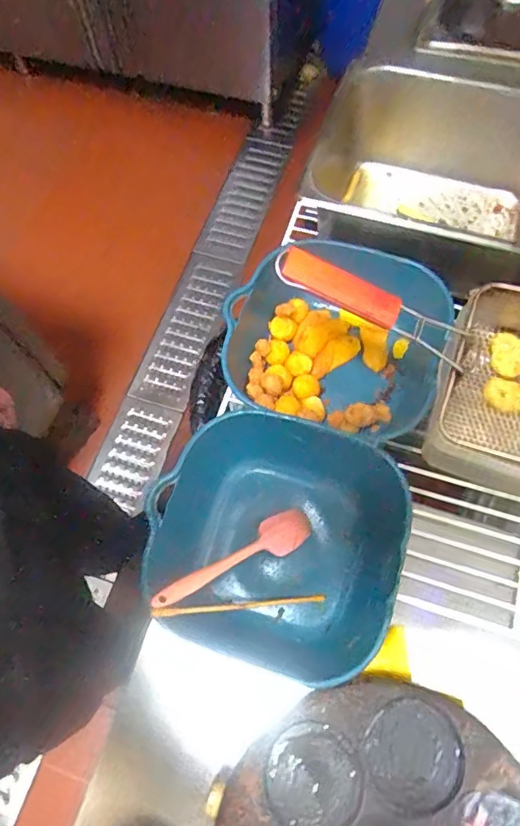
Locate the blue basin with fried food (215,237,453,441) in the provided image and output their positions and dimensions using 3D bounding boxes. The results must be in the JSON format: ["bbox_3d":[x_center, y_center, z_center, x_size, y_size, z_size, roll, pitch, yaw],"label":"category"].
[{"bbox_3d":[0.096,-0.090,0.653,0.266,0.128,0.210,23,70,11],"label":"blue basin with fried food"}]

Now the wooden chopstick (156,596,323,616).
[{"bbox_3d":[-0.017,0.201,0.529,0.192,0.014,0.008,5,65,-25],"label":"wooden chopstick"}]

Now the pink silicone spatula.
[{"bbox_3d":[-0.024,0.159,0.547,0.198,0.013,0.043,-21,66,-32],"label":"pink silicone spatula"}]

